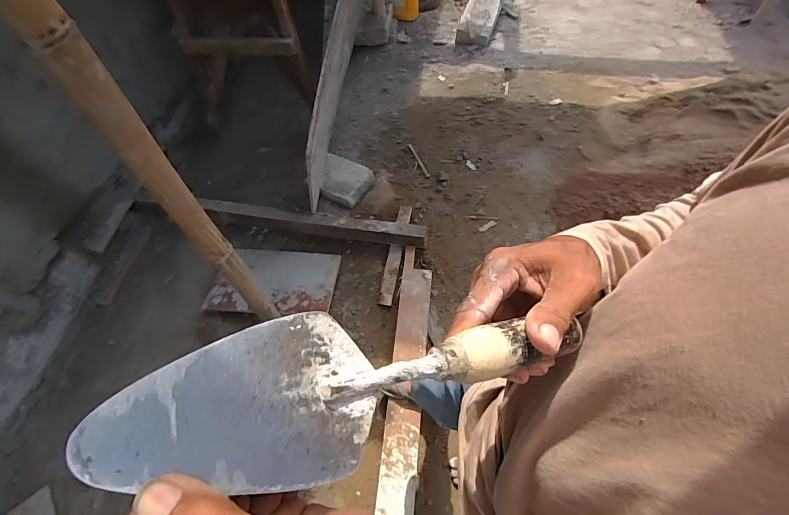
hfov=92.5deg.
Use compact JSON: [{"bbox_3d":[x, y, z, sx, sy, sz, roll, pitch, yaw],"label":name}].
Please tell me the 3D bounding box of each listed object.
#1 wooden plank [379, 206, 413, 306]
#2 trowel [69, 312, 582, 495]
[{"bbox_3d":[0.007,-0.028,1.539,0.054,0.022,0.456,8,61,9],"label":"wooden plank"},{"bbox_3d":[-0.020,0.068,0.210,0.232,0.044,0.078,-4,58,-25],"label":"trowel"}]

